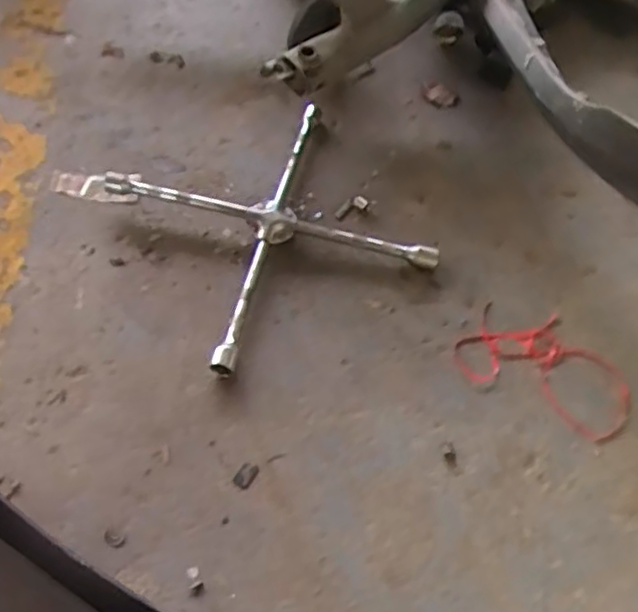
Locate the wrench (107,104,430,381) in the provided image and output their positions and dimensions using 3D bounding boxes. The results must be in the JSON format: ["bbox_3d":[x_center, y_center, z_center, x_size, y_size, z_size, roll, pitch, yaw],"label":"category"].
[{"bbox_3d":[-0.062,-0.108,0.891,0.320,0.045,0.312,-26,63,-18],"label":"wrench"}]

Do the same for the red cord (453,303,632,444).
[{"bbox_3d":[0.276,0.072,0.822,0.210,0.004,0.127,26,60,12],"label":"red cord"}]

